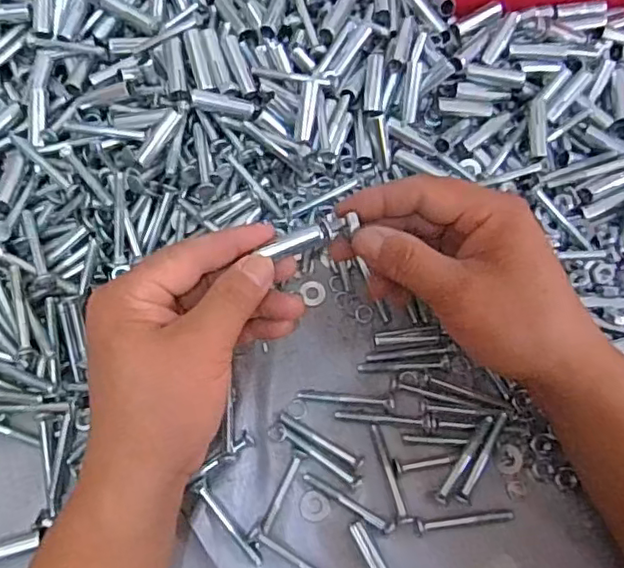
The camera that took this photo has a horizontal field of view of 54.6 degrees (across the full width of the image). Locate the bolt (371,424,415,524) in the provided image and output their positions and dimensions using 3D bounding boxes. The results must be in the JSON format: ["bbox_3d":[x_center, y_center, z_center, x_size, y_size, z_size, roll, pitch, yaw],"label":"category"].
[{"bbox_3d":[0.044,0.108,0.344,0.009,0.007,0.056,-15,71,-7],"label":"bolt"}]

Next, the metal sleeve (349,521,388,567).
[{"bbox_3d":[0.033,0.148,0.329,0.009,0.007,0.038,-26,73,-11],"label":"metal sleeve"}]

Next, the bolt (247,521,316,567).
[{"bbox_3d":[-0.009,0.148,0.325,0.057,0.009,0.008,33,72,10],"label":"bolt"}]

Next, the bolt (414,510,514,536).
[{"bbox_3d":[0.085,0.132,0.336,0.056,0.007,0.008,-5,70,-4],"label":"bolt"}]

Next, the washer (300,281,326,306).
[{"bbox_3d":[0.001,0.005,0.385,0.015,0.004,0.016,1,70,-2],"label":"washer"}]

